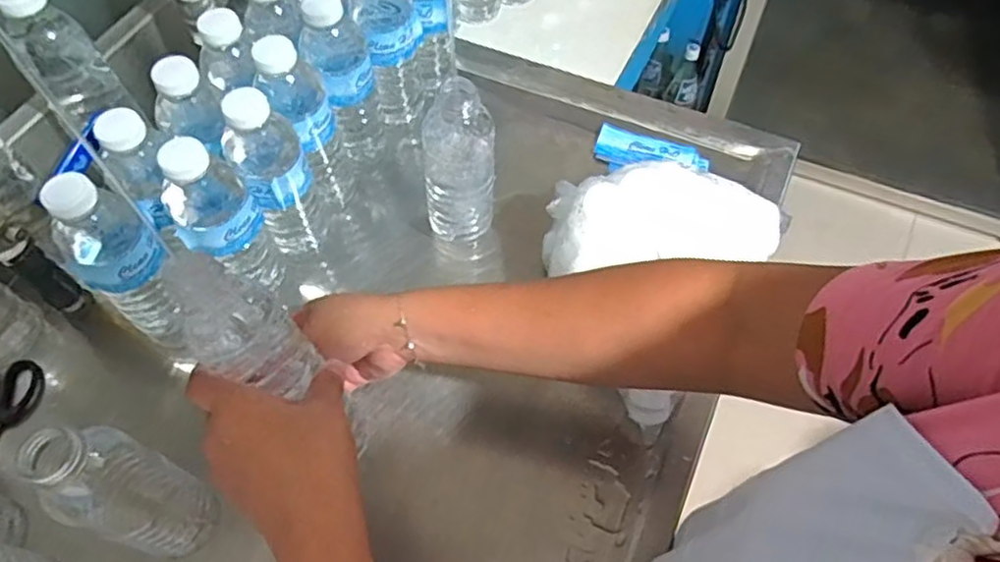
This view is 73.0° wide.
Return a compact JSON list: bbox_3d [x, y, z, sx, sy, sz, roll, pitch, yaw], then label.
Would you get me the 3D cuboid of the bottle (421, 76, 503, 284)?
[{"bbox_3d":[-0.031,-0.077,0.552,0.058,0.162,0.064,-7,59,-3],"label":"bottle"}]

